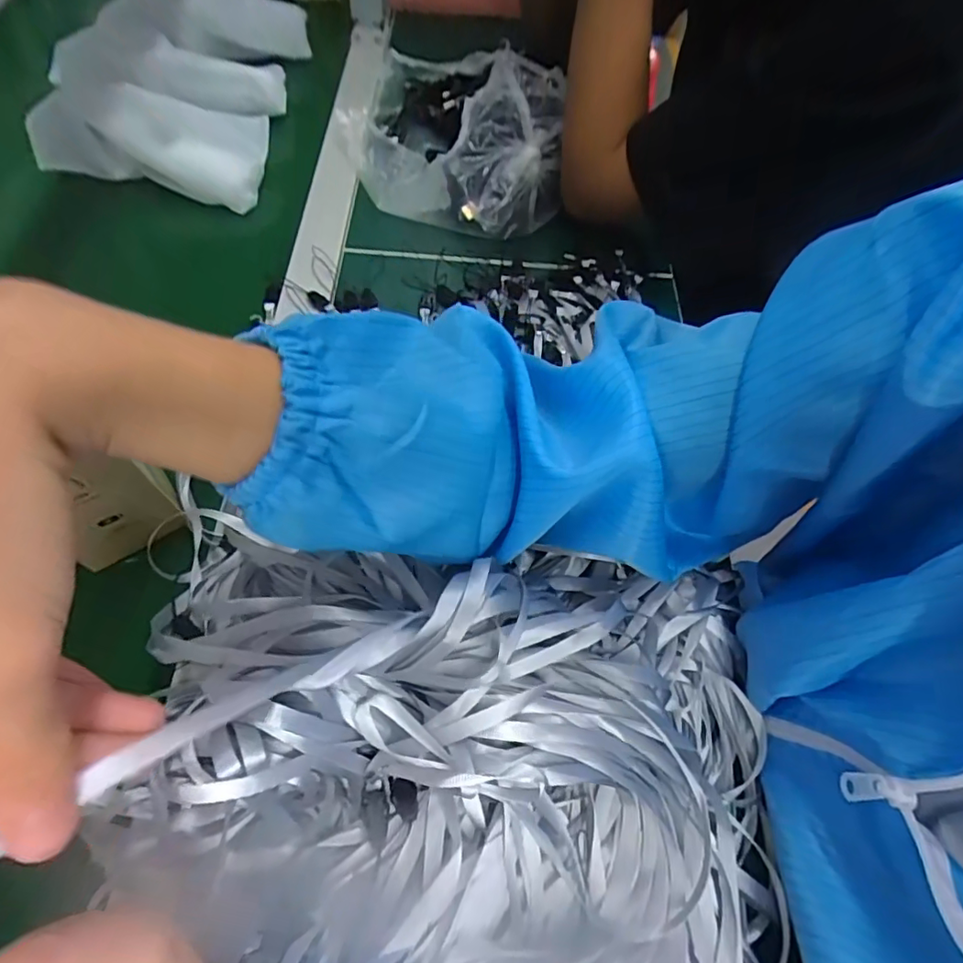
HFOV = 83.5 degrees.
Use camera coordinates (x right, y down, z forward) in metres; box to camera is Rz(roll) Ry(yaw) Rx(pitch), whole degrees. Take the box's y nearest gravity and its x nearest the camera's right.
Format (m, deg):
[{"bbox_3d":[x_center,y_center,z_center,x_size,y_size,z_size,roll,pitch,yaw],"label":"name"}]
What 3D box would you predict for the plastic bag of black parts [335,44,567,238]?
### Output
[{"bbox_3d":[-0.025,-0.327,0.487,0.214,0.069,0.184,13,61,10],"label":"plastic bag of black parts"}]

